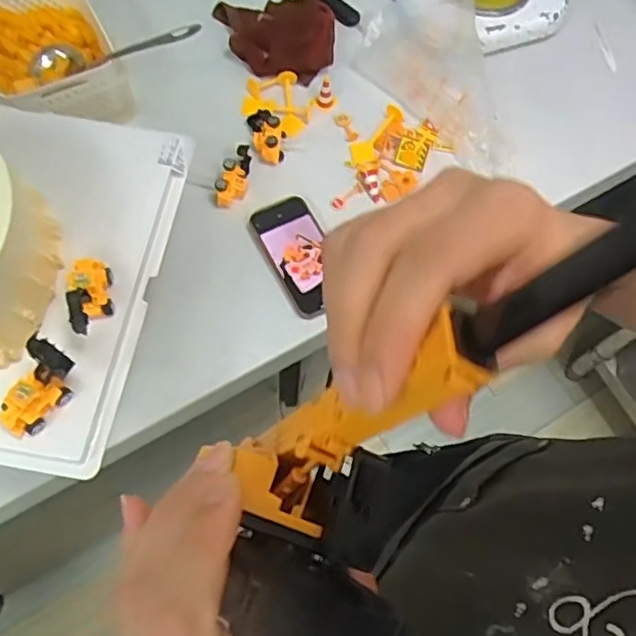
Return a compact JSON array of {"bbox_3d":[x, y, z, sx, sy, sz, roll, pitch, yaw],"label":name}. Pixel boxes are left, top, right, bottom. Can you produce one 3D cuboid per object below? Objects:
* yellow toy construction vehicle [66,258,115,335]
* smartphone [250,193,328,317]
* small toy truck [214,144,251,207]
[{"bbox_3d":[-0.196,-0.019,0.534,0.028,0.057,0.078,-9,67,-6],"label":"yellow toy construction vehicle"},{"bbox_3d":[-0.022,-0.077,0.745,0.077,0.011,0.153,-24,70,-13],"label":"smartphone"},{"bbox_3d":[-0.102,-0.177,0.772,0.030,0.032,0.077,15,67,4],"label":"small toy truck"}]

